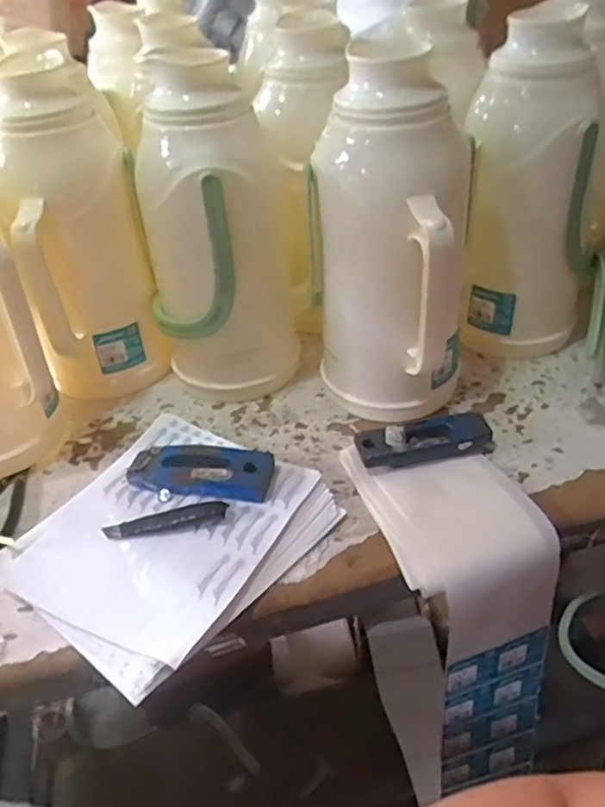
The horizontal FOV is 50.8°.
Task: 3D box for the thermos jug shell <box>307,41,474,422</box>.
[{"bbox_3d":[0.088,-0.144,0.624,0.138,0.338,0.141,9,41,16],"label":"thermos jug shell"}]

